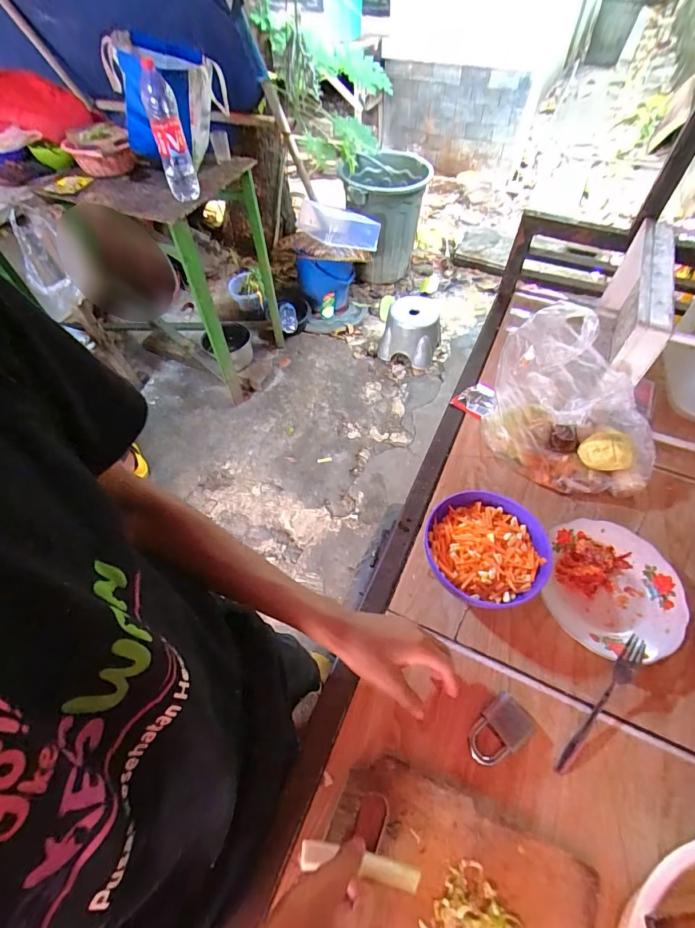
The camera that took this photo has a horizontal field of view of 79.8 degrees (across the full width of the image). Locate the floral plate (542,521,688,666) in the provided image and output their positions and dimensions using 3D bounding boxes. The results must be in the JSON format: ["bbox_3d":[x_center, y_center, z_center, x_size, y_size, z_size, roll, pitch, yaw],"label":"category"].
[{"bbox_3d":[0.347,0.166,0.549,0.162,0.035,0.175,1,55,-1],"label":"floral plate"}]

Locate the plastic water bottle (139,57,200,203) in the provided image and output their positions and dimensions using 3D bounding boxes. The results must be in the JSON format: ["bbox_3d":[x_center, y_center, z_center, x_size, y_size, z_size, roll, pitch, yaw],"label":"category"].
[{"bbox_3d":[-0.528,-0.969,1.230,0.087,0.306,0.102,-21,57,-13],"label":"plastic water bottle"}]

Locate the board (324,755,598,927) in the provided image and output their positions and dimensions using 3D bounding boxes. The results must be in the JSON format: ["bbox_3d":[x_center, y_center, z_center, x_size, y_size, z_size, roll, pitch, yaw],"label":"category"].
[{"bbox_3d":[0.100,0.394,0.393,0.239,0.017,0.132,21,57,13],"label":"board"}]

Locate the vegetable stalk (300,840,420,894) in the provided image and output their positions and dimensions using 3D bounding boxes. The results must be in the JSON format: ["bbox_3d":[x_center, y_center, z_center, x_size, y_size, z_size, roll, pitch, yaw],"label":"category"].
[{"bbox_3d":[0.011,0.350,0.363,0.105,0.011,0.019,16,55,-3],"label":"vegetable stalk"}]

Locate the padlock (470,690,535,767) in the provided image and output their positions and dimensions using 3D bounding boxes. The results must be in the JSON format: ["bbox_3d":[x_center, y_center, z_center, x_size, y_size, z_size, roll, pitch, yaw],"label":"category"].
[{"bbox_3d":[0.166,0.297,0.461,0.073,0.023,0.048,-33,62,-22],"label":"padlock"}]

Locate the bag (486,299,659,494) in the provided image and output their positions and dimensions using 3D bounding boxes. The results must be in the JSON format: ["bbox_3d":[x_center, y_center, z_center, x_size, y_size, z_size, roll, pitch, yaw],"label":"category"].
[{"bbox_3d":[0.360,-0.102,0.663,0.244,0.158,0.256,13,55,8],"label":"bag"}]

